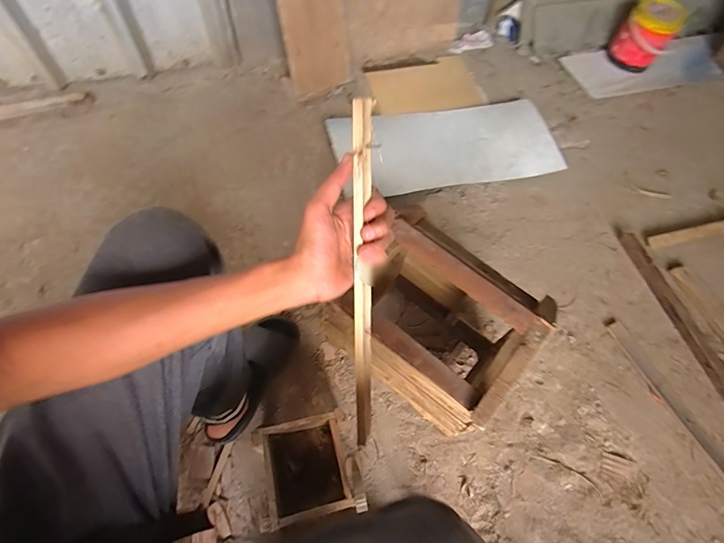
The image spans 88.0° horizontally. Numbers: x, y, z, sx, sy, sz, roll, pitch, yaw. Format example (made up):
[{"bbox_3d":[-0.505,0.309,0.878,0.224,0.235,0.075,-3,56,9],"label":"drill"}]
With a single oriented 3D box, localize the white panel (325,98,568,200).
[{"bbox_3d":[0.234,-0.344,1.036,0.579,0.047,0.269,-10,62,-7],"label":"white panel"}]

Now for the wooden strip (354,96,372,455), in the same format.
[{"bbox_3d":[0.002,0.030,0.391,0.016,0.377,0.017,-2,22,-3],"label":"wooden strip"}]

